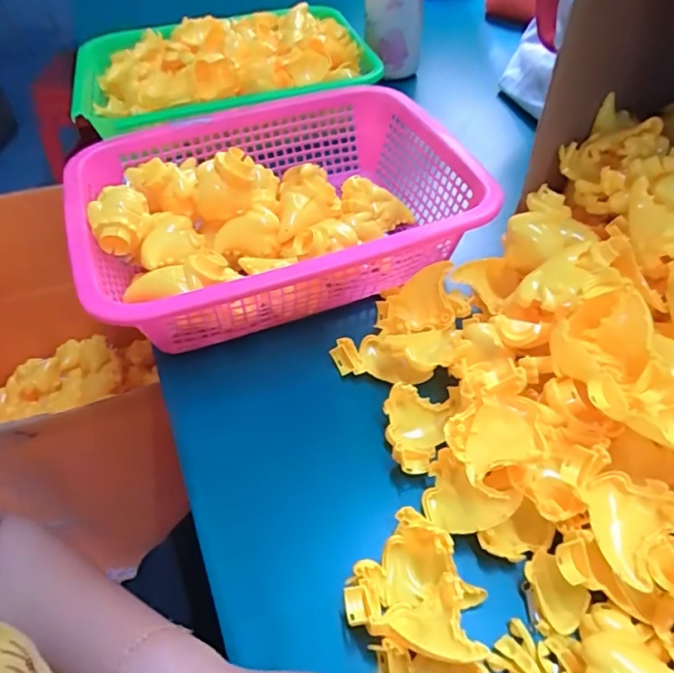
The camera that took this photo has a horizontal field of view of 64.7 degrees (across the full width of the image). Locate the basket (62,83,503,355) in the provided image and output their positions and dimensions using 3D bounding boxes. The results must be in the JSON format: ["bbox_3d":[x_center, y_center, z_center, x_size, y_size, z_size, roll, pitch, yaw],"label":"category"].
[{"bbox_3d":[-0.053,-0.124,0.506,0.346,0.092,0.264,-19,51,-13],"label":"basket"}]

